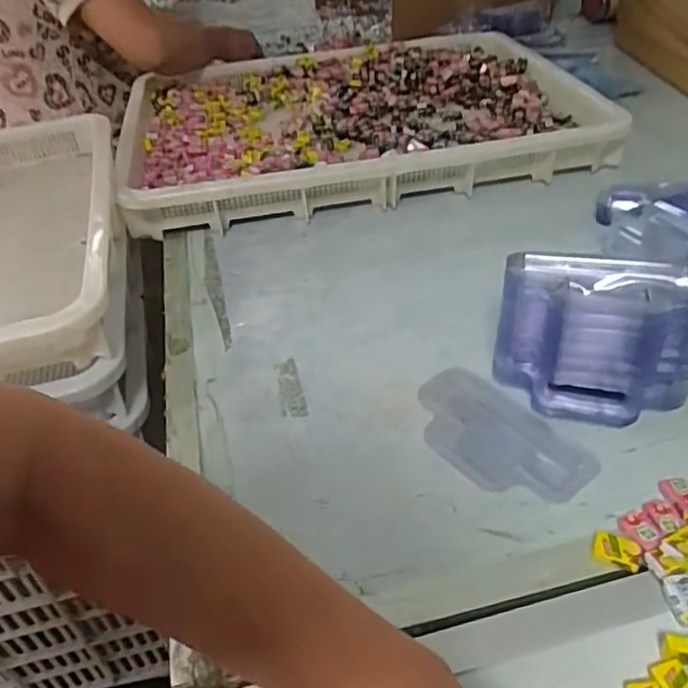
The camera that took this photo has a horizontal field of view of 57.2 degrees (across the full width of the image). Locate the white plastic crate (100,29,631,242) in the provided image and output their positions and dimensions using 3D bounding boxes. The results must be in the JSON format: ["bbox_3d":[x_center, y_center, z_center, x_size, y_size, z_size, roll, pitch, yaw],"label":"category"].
[{"bbox_3d":[0.012,-0.333,0.903,0.635,0.061,0.476,-12,41,-7],"label":"white plastic crate"}]

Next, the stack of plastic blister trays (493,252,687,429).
[{"bbox_3d":[0.184,-0.006,0.462,0.139,0.104,0.084,10,43,18],"label":"stack of plastic blister trays"}]

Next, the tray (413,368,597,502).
[{"bbox_3d":[0.111,0.068,0.462,0.079,0.009,0.135,-35,48,-29],"label":"tray"}]

